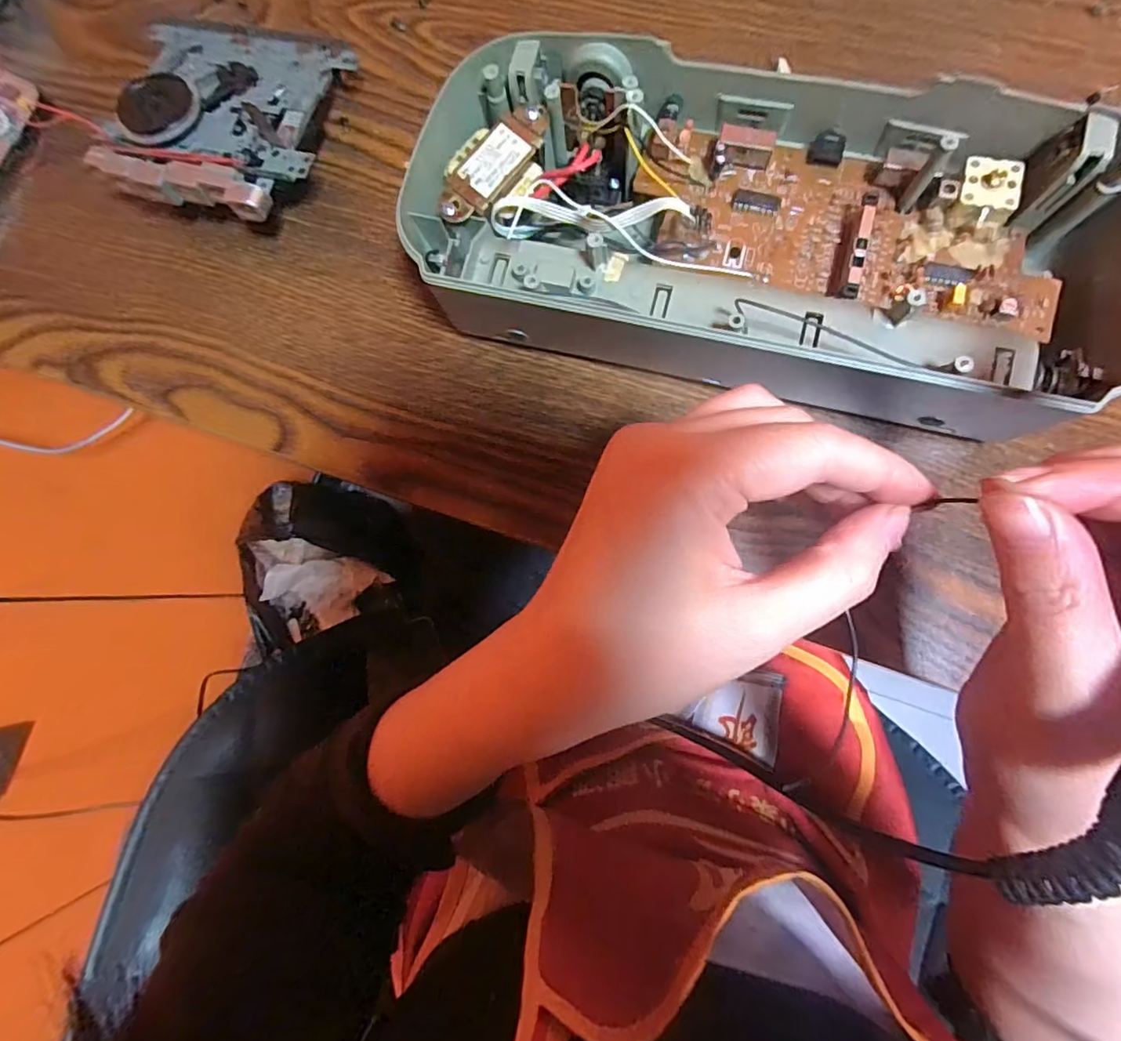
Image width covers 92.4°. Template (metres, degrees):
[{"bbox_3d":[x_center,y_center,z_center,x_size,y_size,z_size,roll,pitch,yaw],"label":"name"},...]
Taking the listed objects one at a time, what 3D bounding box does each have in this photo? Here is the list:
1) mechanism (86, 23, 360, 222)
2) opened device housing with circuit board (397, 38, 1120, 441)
[{"bbox_3d":[-0.164,-0.196,0.264,0.108,0.037,0.102,15,87,6],"label":"mechanism"},{"bbox_3d":[0.084,-0.122,0.227,0.275,0.054,0.139,18,87,6],"label":"opened device housing with circuit board"}]

